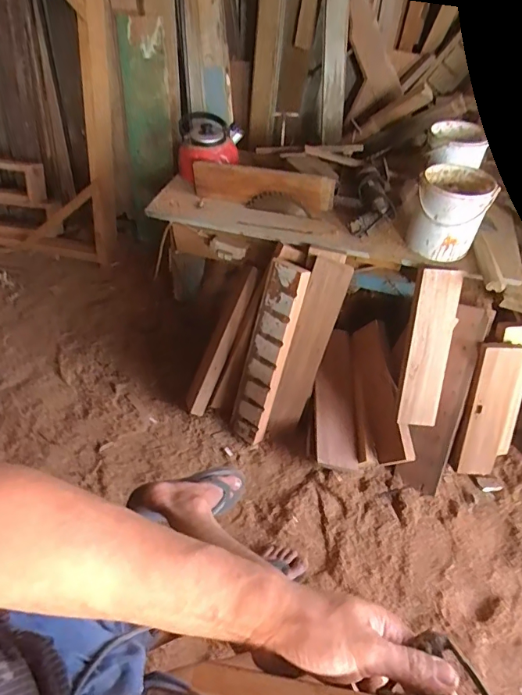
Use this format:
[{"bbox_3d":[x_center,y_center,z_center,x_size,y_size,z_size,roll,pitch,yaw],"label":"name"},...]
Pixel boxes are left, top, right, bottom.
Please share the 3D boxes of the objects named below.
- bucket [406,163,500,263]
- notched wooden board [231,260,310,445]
[{"bbox_3d":[0.497,-0.359,1.164,0.179,0.191,0.177,22,55,13],"label":"bucket"},{"bbox_3d":[0.013,0.031,1.289,0.125,0.574,0.064,22,27,13],"label":"notched wooden board"}]

